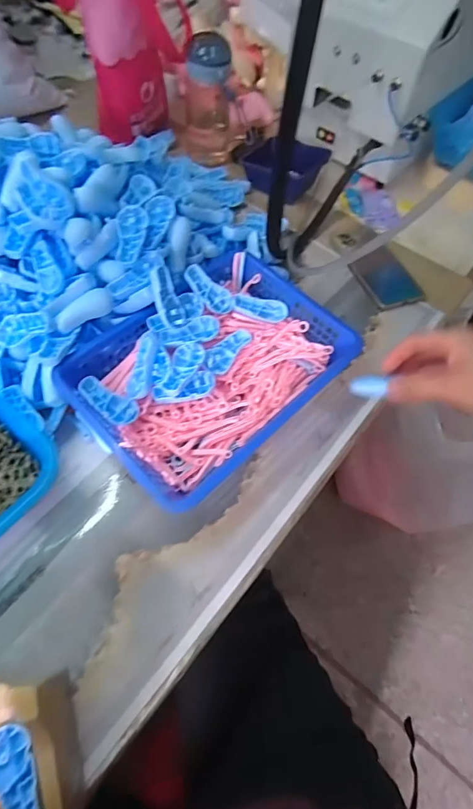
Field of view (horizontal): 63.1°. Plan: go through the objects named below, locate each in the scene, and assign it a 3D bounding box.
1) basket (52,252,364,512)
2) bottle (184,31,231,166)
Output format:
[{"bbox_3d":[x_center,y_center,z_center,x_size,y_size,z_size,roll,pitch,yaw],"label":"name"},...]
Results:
[{"bbox_3d":[-0.032,-0.049,0.453,0.299,0.063,0.230,-41,72,-21],"label":"basket"},{"bbox_3d":[-0.043,-0.493,0.642,0.081,0.175,0.075,-3,63,-5],"label":"bottle"}]

